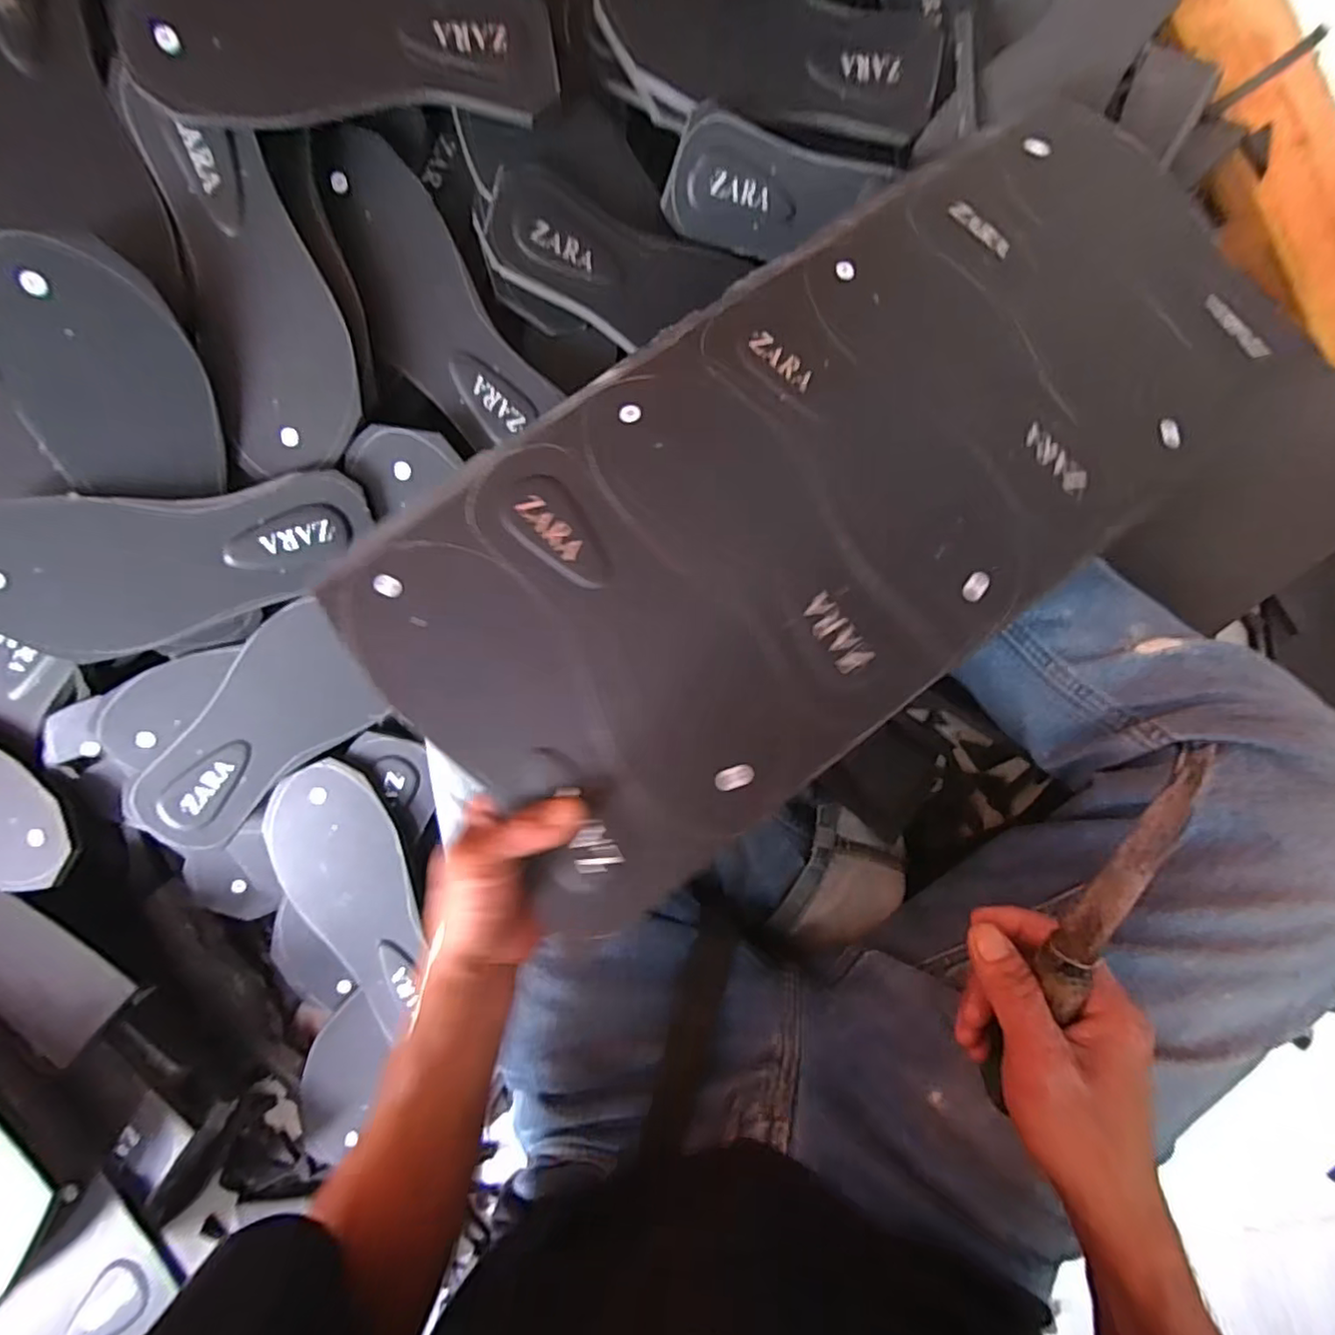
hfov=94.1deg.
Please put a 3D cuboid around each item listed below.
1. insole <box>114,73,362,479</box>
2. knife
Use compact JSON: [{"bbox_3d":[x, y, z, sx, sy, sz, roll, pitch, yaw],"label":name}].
[{"bbox_3d":[-0.273,-0.248,0.414,0.088,0.023,0.220,-12,104,6],"label":"insole"},{"bbox_3d":[0.179,0.121,0.270,0.013,0.018,0.208,14,117,9],"label":"knife"}]

